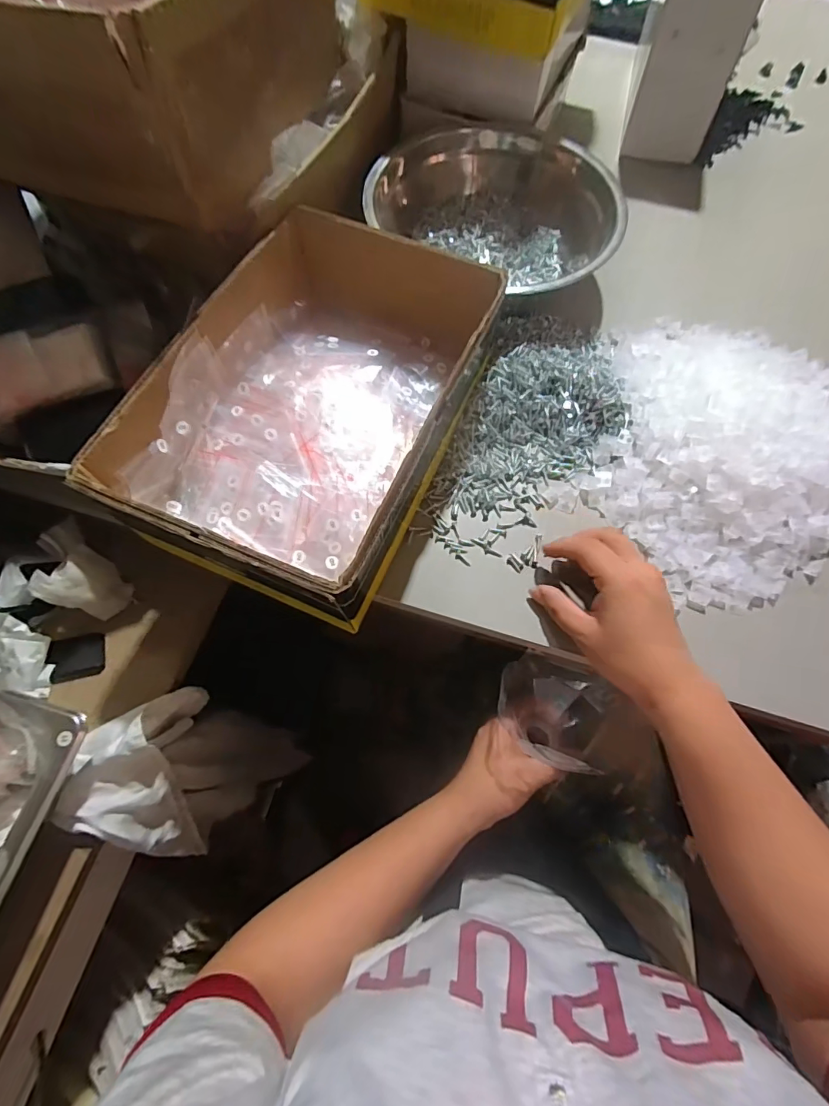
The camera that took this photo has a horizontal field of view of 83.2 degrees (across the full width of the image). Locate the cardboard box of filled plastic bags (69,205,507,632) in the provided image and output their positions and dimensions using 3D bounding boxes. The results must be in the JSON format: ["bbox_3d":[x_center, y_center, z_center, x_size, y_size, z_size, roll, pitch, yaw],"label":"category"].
[{"bbox_3d":[-0.075,-0.119,0.377,0.201,0.099,0.294,23,71,8],"label":"cardboard box of filled plastic bags"}]

